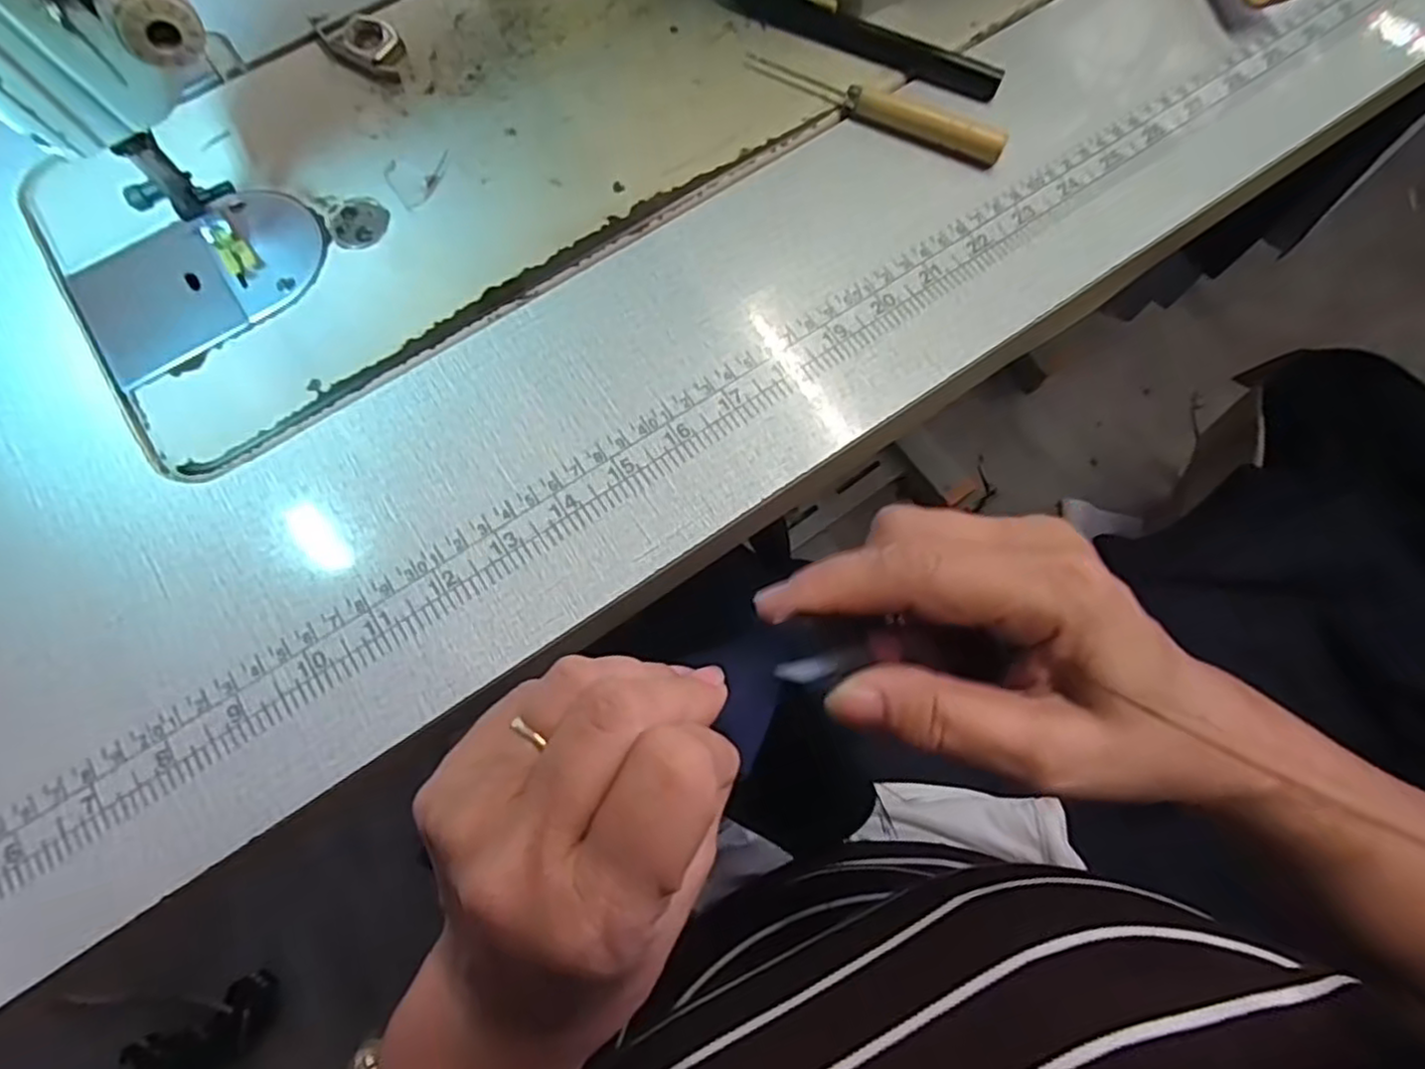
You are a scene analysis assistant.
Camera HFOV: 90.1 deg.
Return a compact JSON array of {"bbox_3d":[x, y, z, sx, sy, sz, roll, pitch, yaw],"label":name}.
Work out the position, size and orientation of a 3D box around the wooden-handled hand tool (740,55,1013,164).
[{"bbox_3d":[0.070,-0.190,0.312,0.119,0.010,0.013,27,76,8],"label":"wooden-handled hand tool"}]

